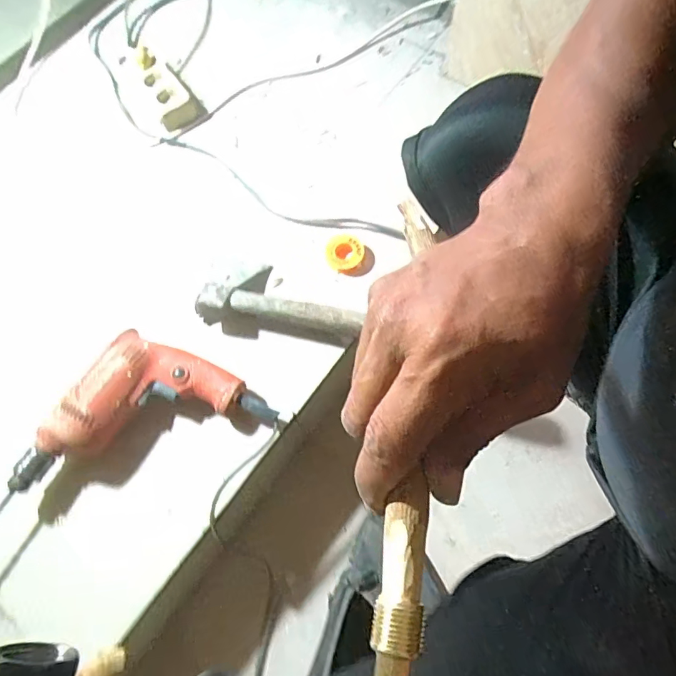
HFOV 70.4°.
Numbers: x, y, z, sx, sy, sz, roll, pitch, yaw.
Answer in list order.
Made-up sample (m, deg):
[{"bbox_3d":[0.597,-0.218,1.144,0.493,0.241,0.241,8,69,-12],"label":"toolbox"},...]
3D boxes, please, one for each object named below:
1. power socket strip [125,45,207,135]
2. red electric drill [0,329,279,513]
[{"bbox_3d":[-0.269,-0.379,0.723,0.063,0.034,0.146,-38,90,-12],"label":"power socket strip"},{"bbox_3d":[-0.252,0.087,0.551,0.326,0.067,0.163,-24,69,-7],"label":"red electric drill"}]

